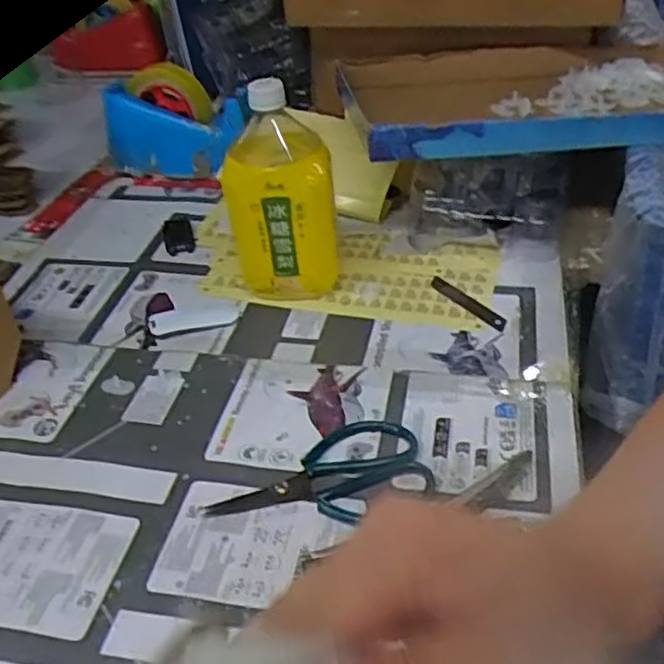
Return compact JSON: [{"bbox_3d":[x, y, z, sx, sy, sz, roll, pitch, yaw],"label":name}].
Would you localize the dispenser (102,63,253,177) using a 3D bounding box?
[{"bbox_3d":[-0.191,-0.268,0.886,0.185,0.127,0.090,11,41,20],"label":"dispenser"}]

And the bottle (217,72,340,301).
[{"bbox_3d":[-0.048,-0.131,0.647,0.092,0.193,0.107,-5,38,0],"label":"bottle"}]

